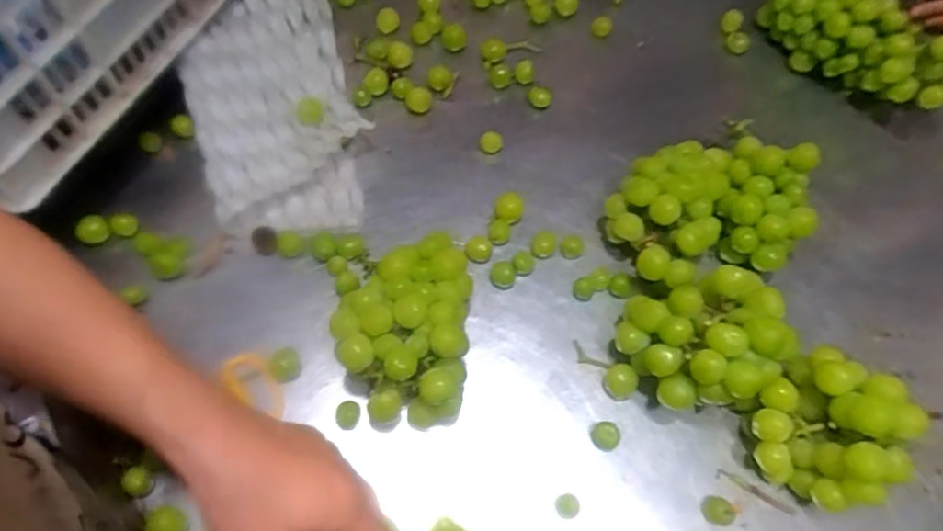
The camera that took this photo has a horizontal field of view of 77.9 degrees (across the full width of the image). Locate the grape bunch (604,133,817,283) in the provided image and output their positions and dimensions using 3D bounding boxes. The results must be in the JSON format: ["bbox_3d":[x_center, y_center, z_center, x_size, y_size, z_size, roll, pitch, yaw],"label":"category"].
[{"bbox_3d":[0.235,-0.053,0.567,0.204,0.082,0.132,-13,65,-12],"label":"grape bunch"}]

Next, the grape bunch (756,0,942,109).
[{"bbox_3d":[0.451,-0.257,0.673,0.080,0.087,0.235,-37,72,-21],"label":"grape bunch"}]

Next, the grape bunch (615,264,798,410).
[{"bbox_3d":[0.188,0.067,0.481,0.106,0.103,0.098,2,63,-4],"label":"grape bunch"}]

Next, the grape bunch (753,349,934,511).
[{"bbox_3d":[0.282,0.131,0.460,0.099,0.099,0.106,2,63,-4],"label":"grape bunch"}]

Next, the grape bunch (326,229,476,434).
[{"bbox_3d":[-0.056,0.052,0.491,0.111,0.082,0.149,-3,64,-7],"label":"grape bunch"}]

